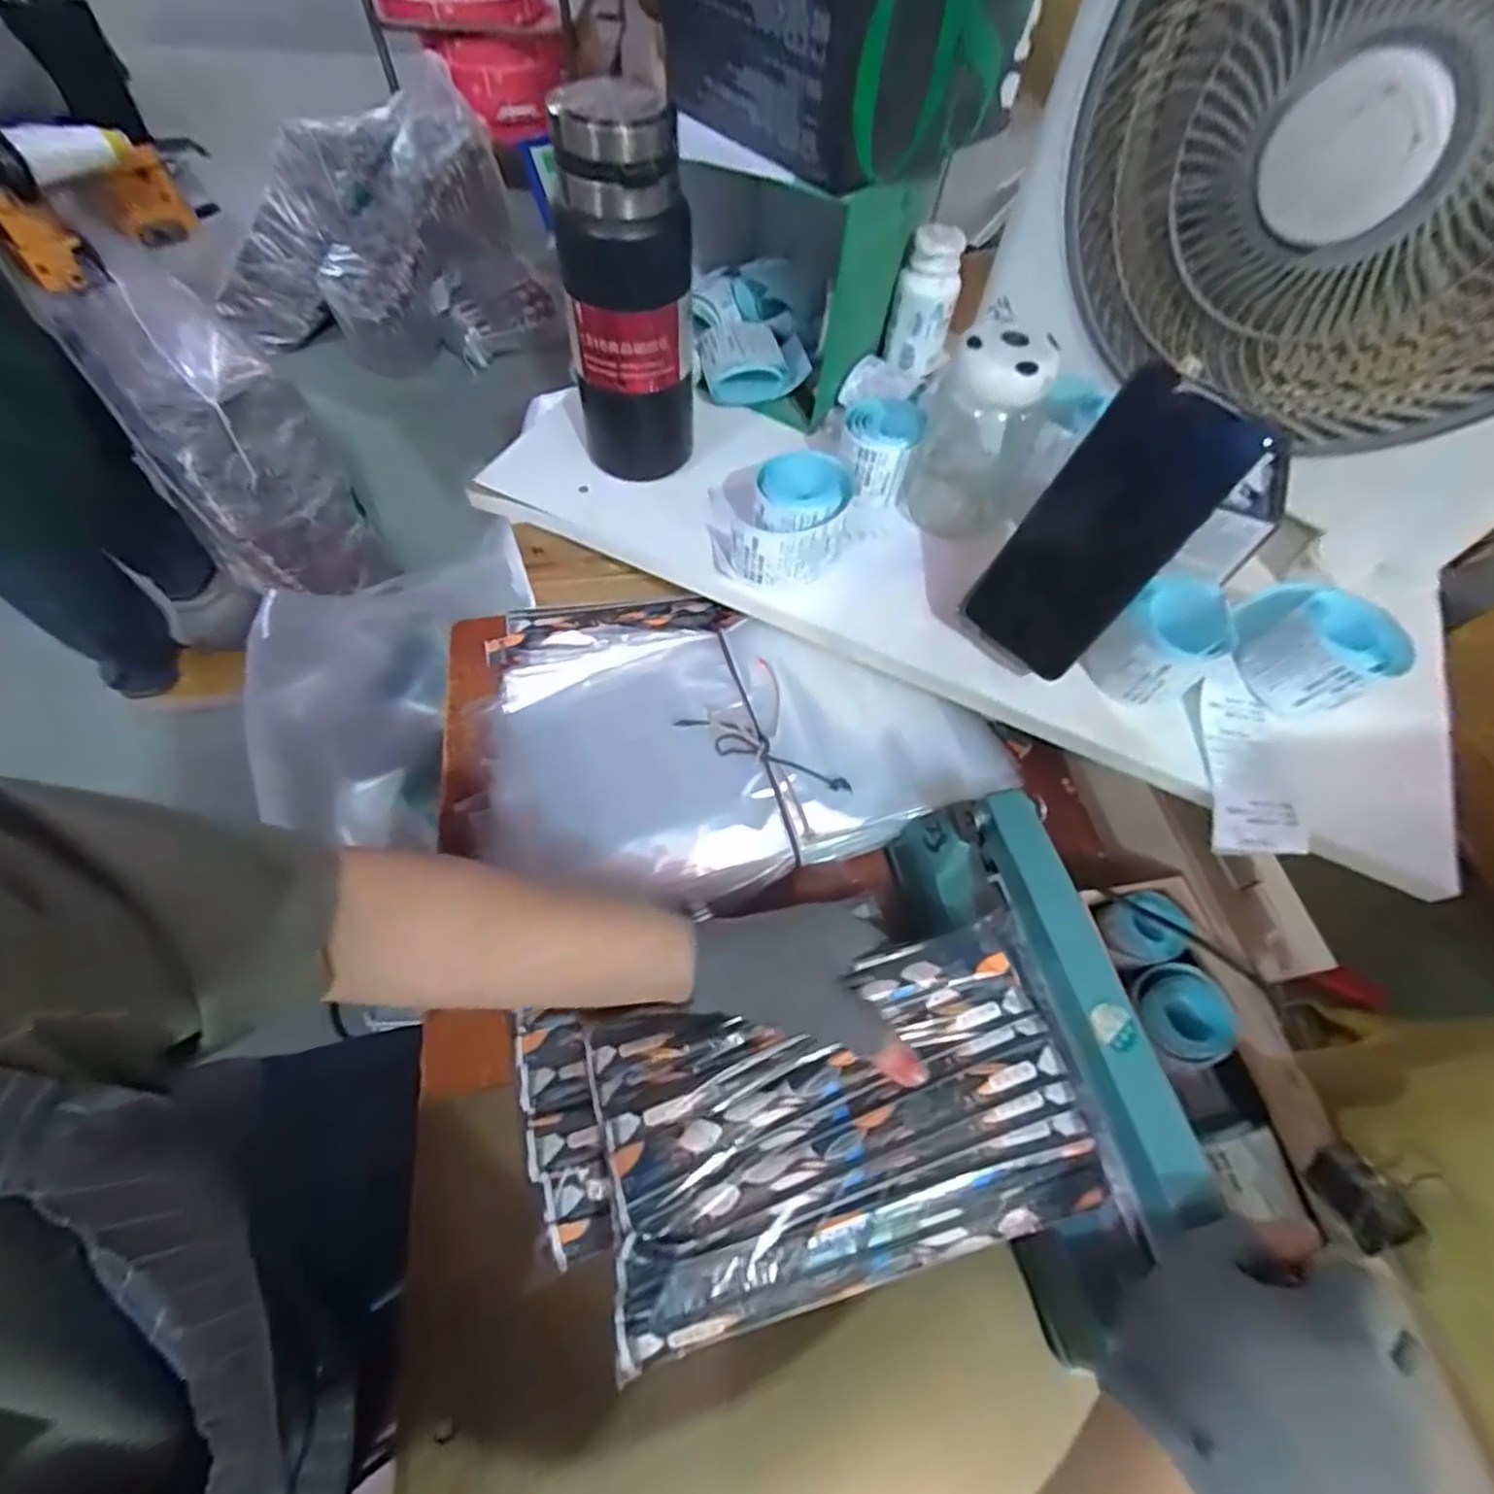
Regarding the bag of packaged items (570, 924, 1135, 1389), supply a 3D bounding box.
[{"bbox_3d":[0.049,0.189,0.344,0.243,0.037,0.143,-11,62,-9],"label":"bag of packaged items"}]

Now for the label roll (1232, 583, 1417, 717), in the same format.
[{"bbox_3d":[0.361,-0.064,0.426,0.070,0.047,0.083,-3,61,-5],"label":"label roll"}]

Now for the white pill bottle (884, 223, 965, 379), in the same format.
[{"bbox_3d":[0.147,-0.361,0.548,0.046,0.091,0.044,19,61,7],"label":"white pill bottle"}]

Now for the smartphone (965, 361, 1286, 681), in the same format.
[{"bbox_3d":[0.200,-0.120,0.385,0.076,0.160,0.006,43,41,14],"label":"smartphone"}]

